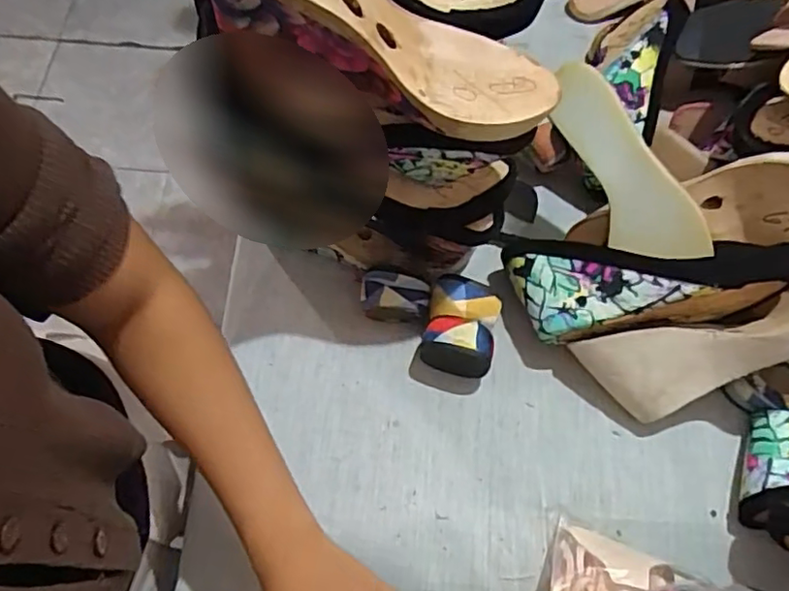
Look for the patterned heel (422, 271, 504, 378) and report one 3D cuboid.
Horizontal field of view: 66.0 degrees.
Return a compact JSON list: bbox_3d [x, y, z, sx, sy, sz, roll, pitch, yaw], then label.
[{"bbox_3d":[0.060,0.030,0.547,0.065,0.052,0.079,12,66,4],"label":"patterned heel"}]

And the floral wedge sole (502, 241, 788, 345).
[{"bbox_3d":[0.215,-0.007,0.524,0.235,0.076,0.087,0,65,13],"label":"floral wedge sole"}]

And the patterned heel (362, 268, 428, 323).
[{"bbox_3d":[0.000,0.003,0.560,0.060,0.054,0.032,3,65,0],"label":"patterned heel"}]

